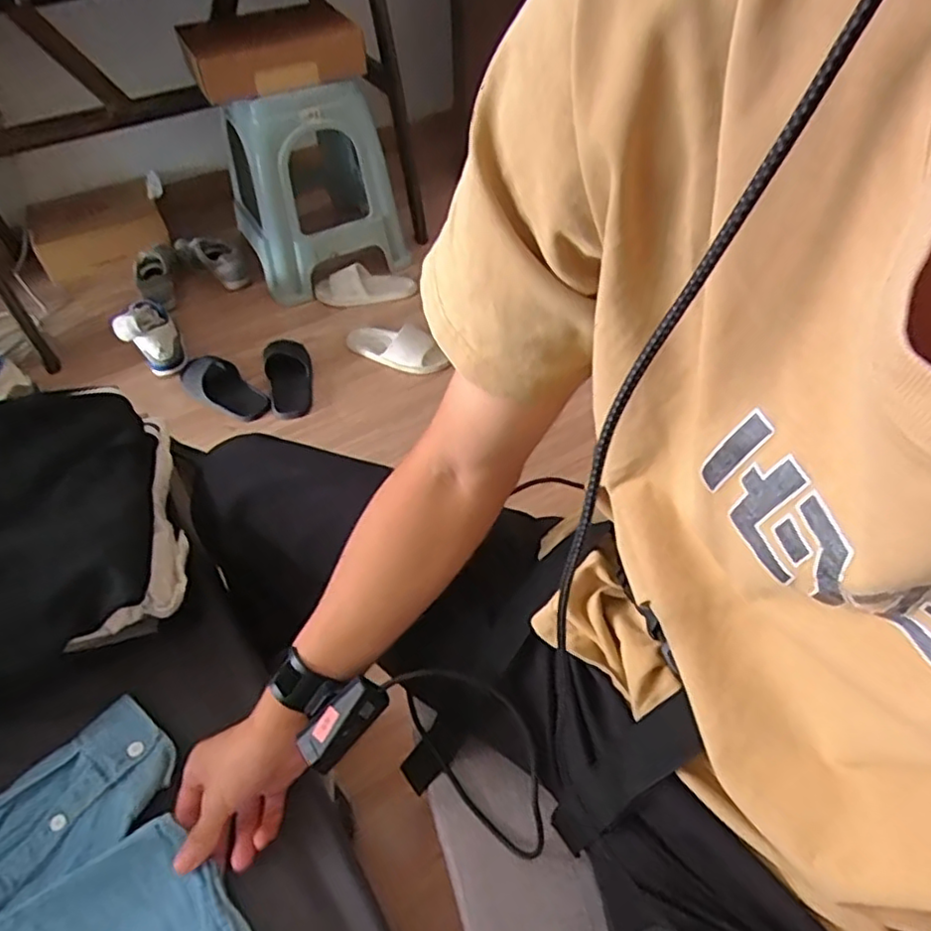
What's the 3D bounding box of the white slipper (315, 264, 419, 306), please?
[{"bbox_3d":[-0.264,-0.473,1.670,0.258,0.069,0.090,-8,51,-6],"label":"white slipper"}]

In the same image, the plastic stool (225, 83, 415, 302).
[{"bbox_3d":[-0.390,-0.735,1.624,0.387,0.469,0.313,-22,53,-16],"label":"plastic stool"}]

